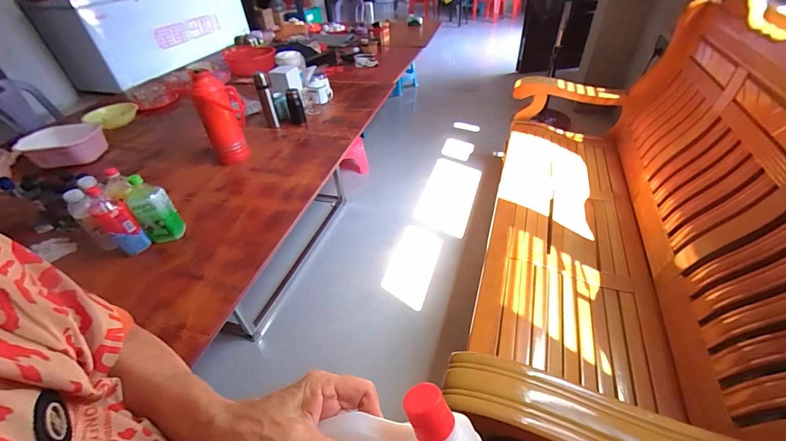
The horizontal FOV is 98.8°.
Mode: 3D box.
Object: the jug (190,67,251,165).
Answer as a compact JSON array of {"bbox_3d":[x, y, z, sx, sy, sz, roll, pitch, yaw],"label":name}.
[{"bbox_3d":[-0.641,-0.377,1.295,0.160,0.347,0.147,-20,44,-18],"label":"jug"}]

